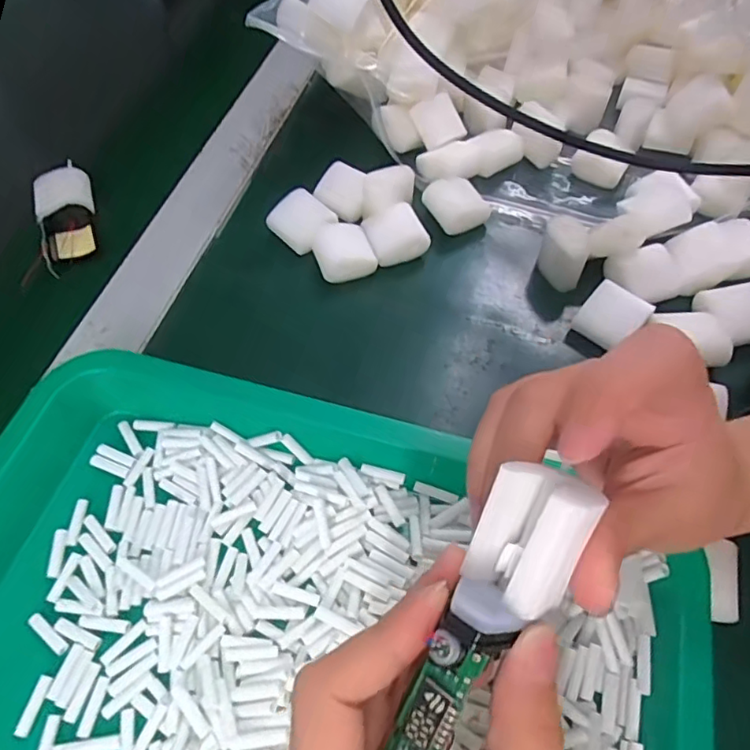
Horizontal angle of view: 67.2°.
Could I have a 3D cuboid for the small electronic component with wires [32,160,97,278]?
[{"bbox_3d":[-0.219,-0.111,0.397,0.039,0.013,0.081,-9,76,-4],"label":"small electronic component with wires"}]

